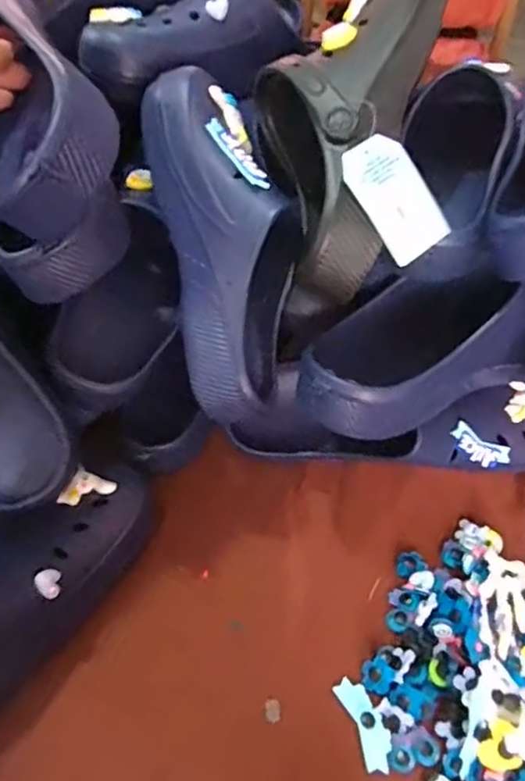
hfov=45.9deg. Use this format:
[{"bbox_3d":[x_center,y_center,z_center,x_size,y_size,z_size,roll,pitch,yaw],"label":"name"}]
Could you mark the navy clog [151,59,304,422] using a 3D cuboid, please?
[{"bbox_3d":[-0.026,-0.107,0.461,0.092,0.083,0.253,-9,95,-9],"label":"navy clog"}]

